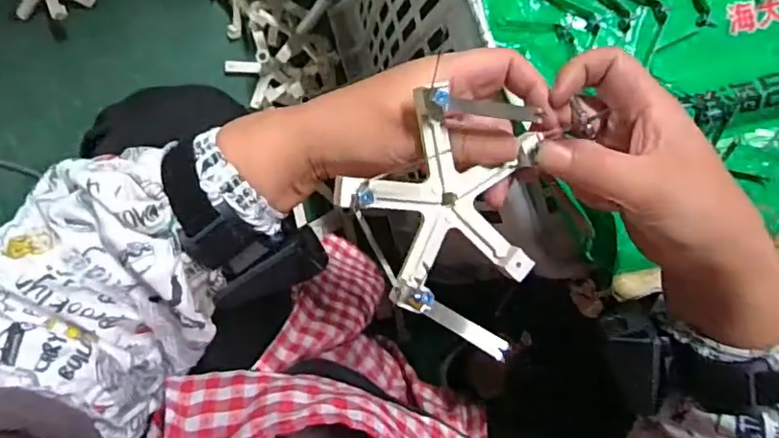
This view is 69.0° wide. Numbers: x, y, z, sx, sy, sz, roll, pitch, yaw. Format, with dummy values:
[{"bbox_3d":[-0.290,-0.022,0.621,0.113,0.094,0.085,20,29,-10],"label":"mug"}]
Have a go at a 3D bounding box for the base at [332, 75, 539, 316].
[{"bbox_3d":[0.028,-0.010,0.278,0.099,0.028,0.098,-18,93,-7],"label":"base"}]

